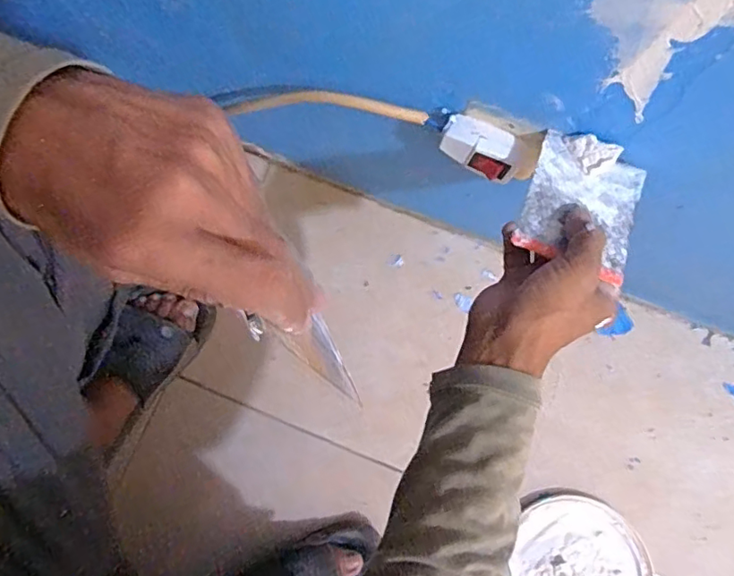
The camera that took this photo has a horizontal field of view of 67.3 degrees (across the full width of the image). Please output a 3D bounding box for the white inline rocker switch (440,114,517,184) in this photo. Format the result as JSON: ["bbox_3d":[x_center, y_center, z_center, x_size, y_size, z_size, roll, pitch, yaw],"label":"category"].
[{"bbox_3d":[0.092,-0.112,0.444,0.064,0.032,0.028,32,80,4],"label":"white inline rocker switch"}]

